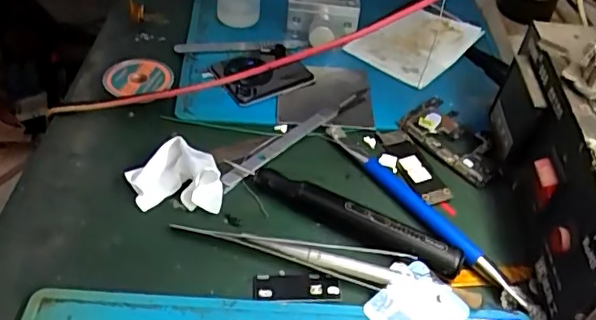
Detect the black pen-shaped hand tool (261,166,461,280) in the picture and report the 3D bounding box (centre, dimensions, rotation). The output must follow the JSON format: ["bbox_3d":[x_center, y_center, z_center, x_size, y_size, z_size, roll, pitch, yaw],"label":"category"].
[{"bbox_3d":[0.030,0.034,0.311,0.122,0.014,0.019,24,47,19],"label":"black pen-shaped hand tool"}]

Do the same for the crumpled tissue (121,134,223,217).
[{"bbox_3d":[-0.071,0.005,0.324,0.054,0.025,0.039,2,44,-2],"label":"crumpled tissue"}]

